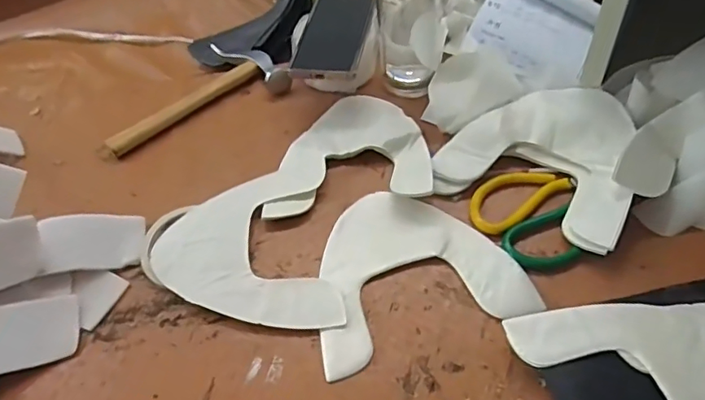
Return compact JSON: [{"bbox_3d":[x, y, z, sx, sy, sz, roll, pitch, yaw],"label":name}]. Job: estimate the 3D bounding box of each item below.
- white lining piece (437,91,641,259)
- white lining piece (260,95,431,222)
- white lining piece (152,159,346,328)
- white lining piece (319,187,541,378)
[{"bbox_3d":[0.193,-0.049,0.533,0.175,0.029,0.172,26,58,25],"label":"white lining piece"},{"bbox_3d":[-0.005,-0.053,0.566,0.161,0.023,0.151,-4,50,3],"label":"white lining piece"},{"bbox_3d":[-0.099,0.044,0.504,0.162,0.008,0.178,-10,50,-2],"label":"white lining piece"},{"bbox_3d":[0.046,0.054,0.487,0.177,0.008,0.164,-17,51,-7],"label":"white lining piece"}]

